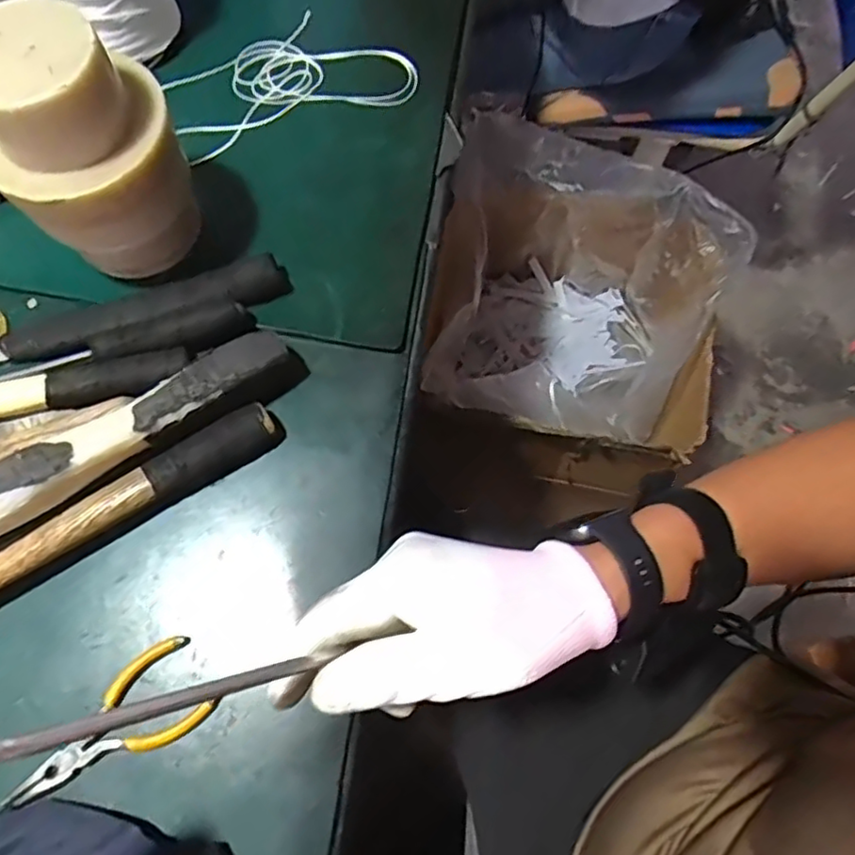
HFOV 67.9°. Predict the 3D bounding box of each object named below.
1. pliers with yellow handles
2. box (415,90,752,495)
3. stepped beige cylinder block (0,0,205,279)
[{"bbox_3d":[-0.182,0.172,0.359,0.116,0.014,0.051,-33,75,-11],"label":"pliers with yellow handles"},{"bbox_3d":[0.207,-0.132,0.856,0.364,0.244,0.382,13,72,3],"label":"box"},{"bbox_3d":[-0.205,-0.160,0.397,0.089,0.155,0.099,25,73,7],"label":"stepped beige cylinder block"}]

